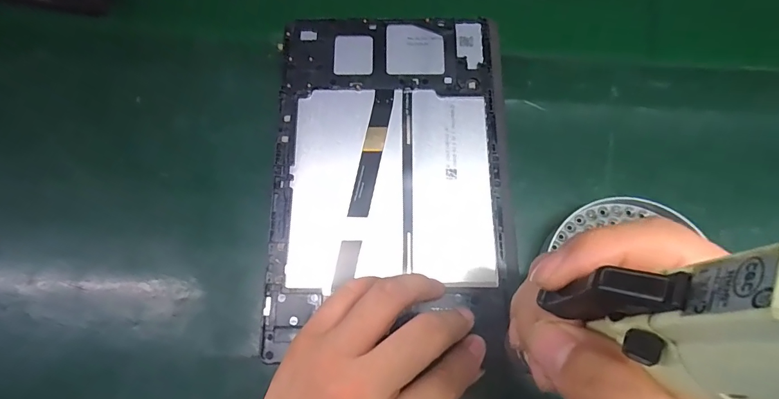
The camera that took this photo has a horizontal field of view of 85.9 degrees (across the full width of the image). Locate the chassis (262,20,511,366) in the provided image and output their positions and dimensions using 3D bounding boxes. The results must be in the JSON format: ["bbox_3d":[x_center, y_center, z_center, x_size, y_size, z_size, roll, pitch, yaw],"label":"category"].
[{"bbox_3d":[0.002,-0.022,0.282,0.150,0.013,0.224,1,78,0],"label":"chassis"}]

